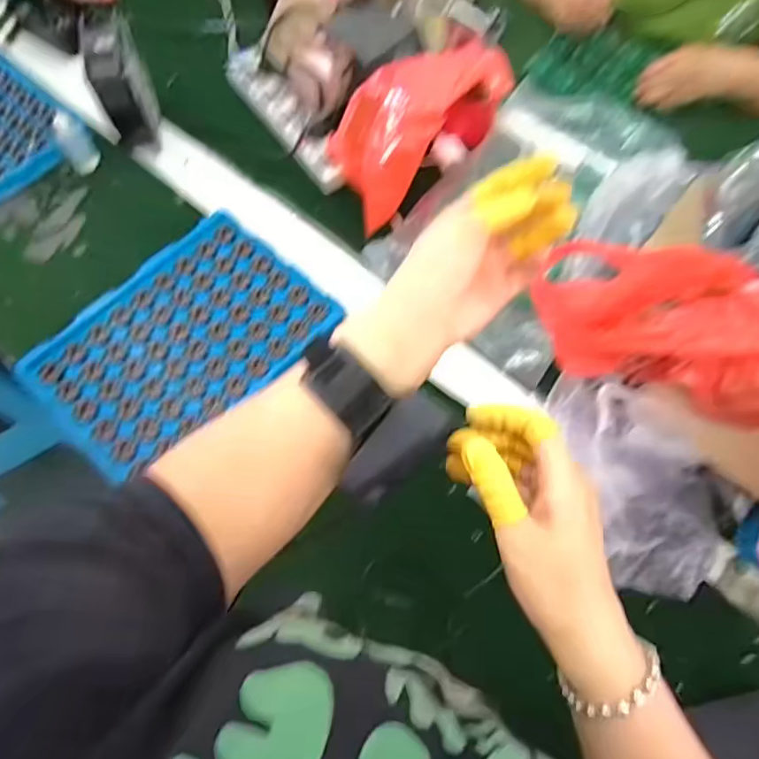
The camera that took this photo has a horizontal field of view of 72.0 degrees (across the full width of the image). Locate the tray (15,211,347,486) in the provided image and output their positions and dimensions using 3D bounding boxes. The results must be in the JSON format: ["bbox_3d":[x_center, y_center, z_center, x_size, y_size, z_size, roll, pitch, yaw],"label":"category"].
[{"bbox_3d":[-0.267,-0.055,0.718,0.265,0.018,0.363,40,71,16],"label":"tray"}]

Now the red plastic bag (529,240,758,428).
[{"bbox_3d":[0.307,-0.065,0.545,0.287,0.147,0.145,16,66,7],"label":"red plastic bag"}]

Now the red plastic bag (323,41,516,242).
[{"bbox_3d":[0.042,-0.380,0.757,0.214,0.179,0.210,-22,67,-11],"label":"red plastic bag"}]

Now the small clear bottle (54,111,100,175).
[{"bbox_3d":[-0.484,-0.380,0.828,0.045,0.082,0.044,-33,70,-15],"label":"small clear bottle"}]

